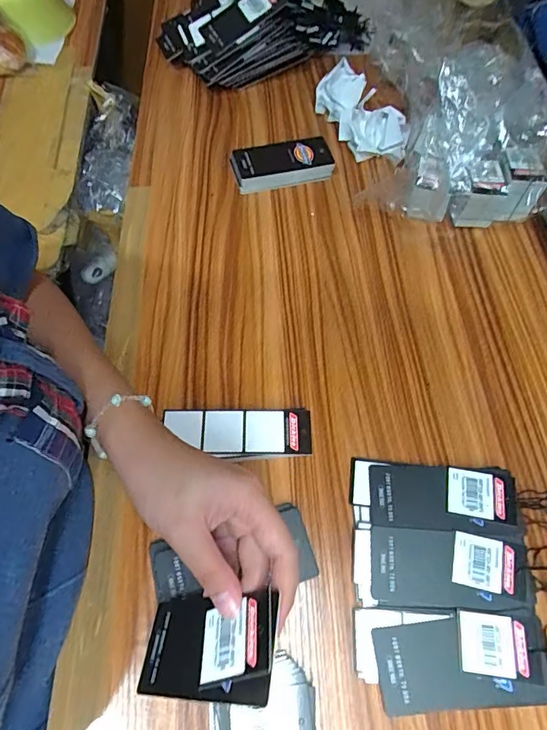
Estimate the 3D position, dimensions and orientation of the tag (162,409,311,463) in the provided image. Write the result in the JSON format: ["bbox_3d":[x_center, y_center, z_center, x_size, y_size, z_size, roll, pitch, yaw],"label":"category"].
[{"bbox_3d":[-0.028,0.057,0.368,0.115,0.016,0.039,0,62,-2],"label":"tag"}]

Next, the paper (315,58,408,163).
[{"bbox_3d":[0.108,-0.292,0.531,0.073,0.052,0.130,-18,64,-11],"label":"paper"}]

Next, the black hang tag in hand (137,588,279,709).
[{"bbox_3d":[-0.037,0.153,0.245,0.006,0.100,0.047,36,44,-31],"label":"black hang tag in hand"}]

